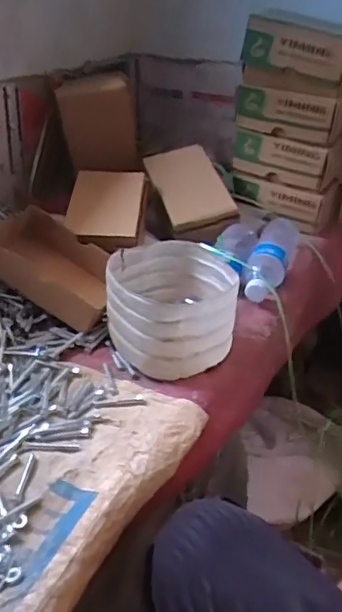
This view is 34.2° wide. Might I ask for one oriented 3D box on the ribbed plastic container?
[{"bbox_3d":[-0.001,0.003,0.737,0.158,0.115,0.170,-1,32,-6],"label":"ribbed plastic container"}]

